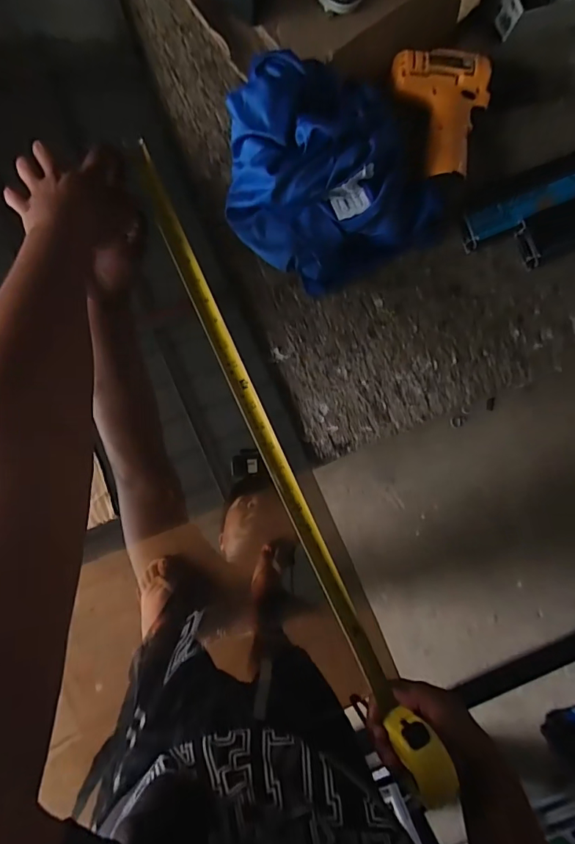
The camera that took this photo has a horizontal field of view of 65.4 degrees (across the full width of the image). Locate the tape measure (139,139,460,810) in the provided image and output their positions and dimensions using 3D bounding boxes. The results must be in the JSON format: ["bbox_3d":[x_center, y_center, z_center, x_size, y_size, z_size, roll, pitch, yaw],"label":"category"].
[{"bbox_3d":[-0.008,0.032,0.489,0.036,0.064,0.721,-24,84,-7],"label":"tape measure"}]

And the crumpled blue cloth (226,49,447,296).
[{"bbox_3d":[0.042,-0.281,0.500,0.223,0.106,0.218,-28,89,-7],"label":"crumpled blue cloth"}]

